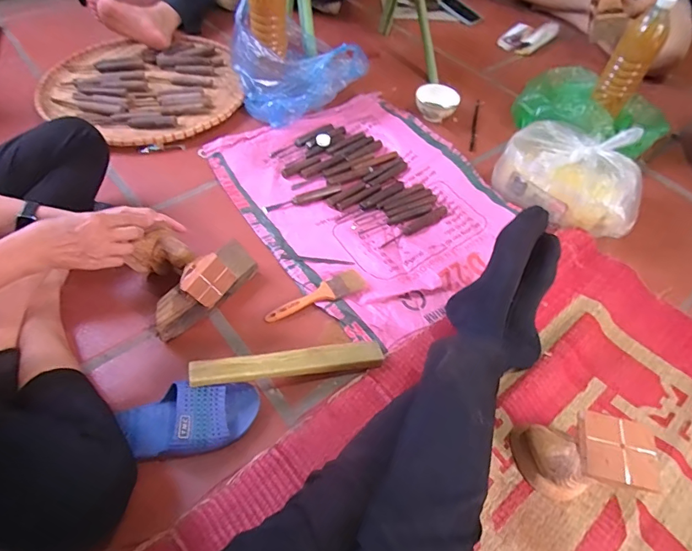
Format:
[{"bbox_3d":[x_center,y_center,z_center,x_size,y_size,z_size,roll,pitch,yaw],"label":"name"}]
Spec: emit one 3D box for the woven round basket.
[{"bbox_3d":[-0.515,-0.484,1.086,0.462,0.040,0.482,-12,55,-13],"label":"woven round basket"}]

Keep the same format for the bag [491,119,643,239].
[{"bbox_3d":[0.472,-0.209,0.896,0.286,0.135,0.211,28,57,16],"label":"bag"}]

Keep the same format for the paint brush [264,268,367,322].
[{"bbox_3d":[-0.051,0.041,0.741,0.179,0.013,0.047,-26,59,-21],"label":"paint brush"}]

